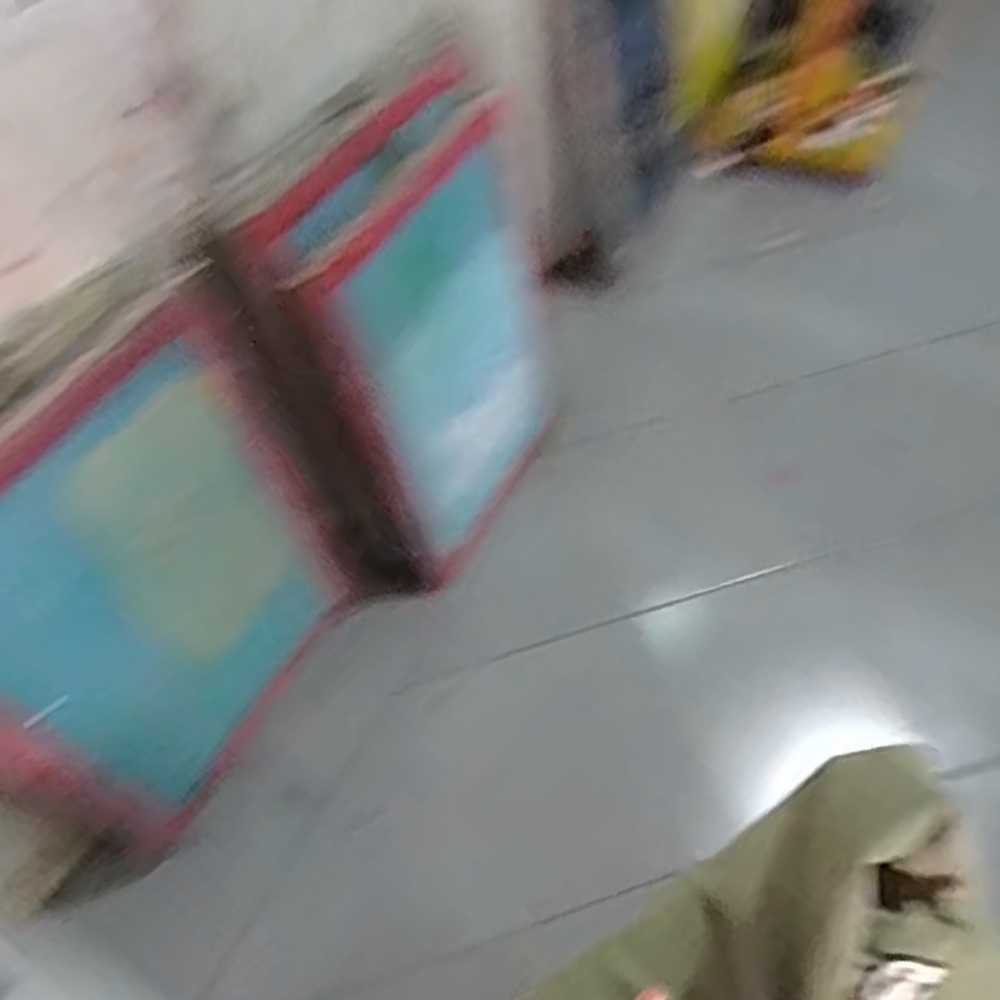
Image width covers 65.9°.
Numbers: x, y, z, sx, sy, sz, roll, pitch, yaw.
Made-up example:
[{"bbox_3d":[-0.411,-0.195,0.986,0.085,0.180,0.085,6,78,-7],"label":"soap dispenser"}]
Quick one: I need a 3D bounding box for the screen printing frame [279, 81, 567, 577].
[{"bbox_3d":[-0.058,-0.208,1.292,0.056,0.670,0.455,28,62,32],"label":"screen printing frame"}]

